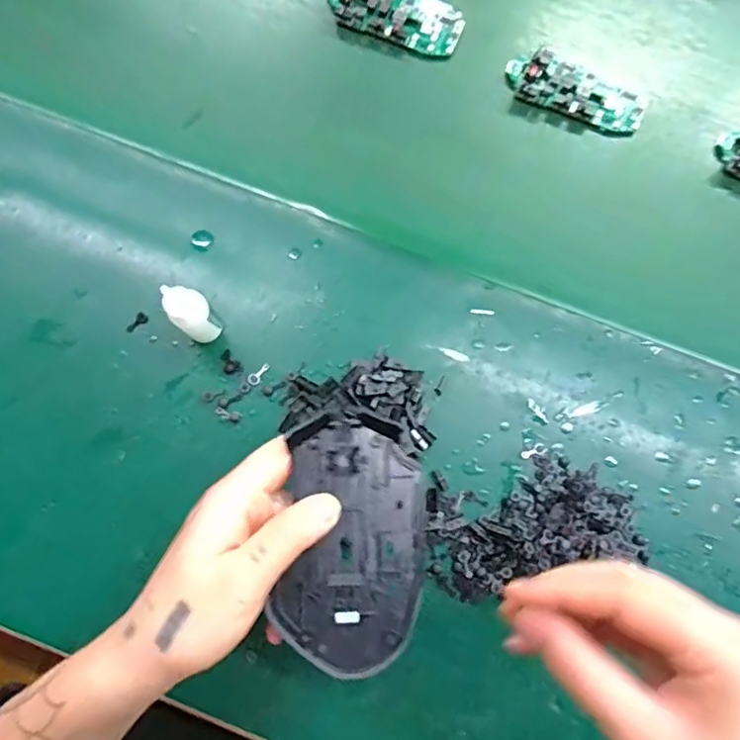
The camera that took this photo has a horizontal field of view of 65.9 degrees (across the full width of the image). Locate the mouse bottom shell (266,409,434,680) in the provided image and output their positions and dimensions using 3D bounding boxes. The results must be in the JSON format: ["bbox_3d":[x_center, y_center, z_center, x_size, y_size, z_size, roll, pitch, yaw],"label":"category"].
[{"bbox_3d":[-0.007,0.080,0.274,0.068,0.009,0.116,4,78,-1],"label":"mouse bottom shell"}]

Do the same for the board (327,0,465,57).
[{"bbox_3d":[0.018,-0.258,0.412,0.097,0.010,0.046,21,78,3],"label":"board"}]

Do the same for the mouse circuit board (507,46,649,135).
[{"bbox_3d":[0.145,-0.195,0.399,0.098,0.017,0.037,23,78,4],"label":"mouse circuit board"}]

